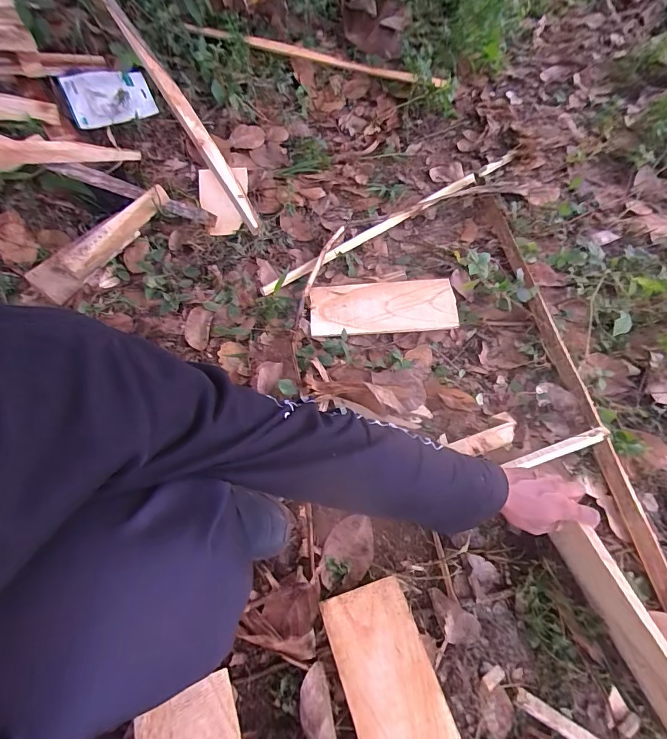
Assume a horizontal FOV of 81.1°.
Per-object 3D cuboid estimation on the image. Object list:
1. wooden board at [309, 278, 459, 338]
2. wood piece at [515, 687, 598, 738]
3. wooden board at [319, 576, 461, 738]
[{"bbox_3d":[0.106,-0.136,0.831,0.306,0.017,0.130,-1,61,-3],"label":"wooden board"},{"bbox_3d":[0.293,0.451,0.491,0.121,0.009,0.019,28,63,12],"label":"wood piece"},{"bbox_3d":[0.090,0.449,0.496,0.117,0.016,0.311,-17,63,-12],"label":"wooden board"}]

